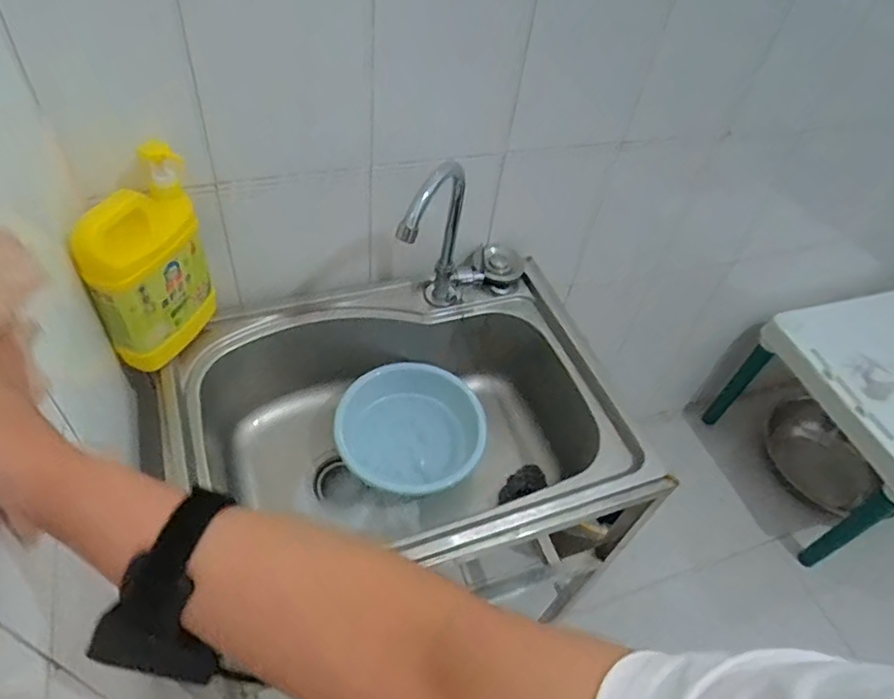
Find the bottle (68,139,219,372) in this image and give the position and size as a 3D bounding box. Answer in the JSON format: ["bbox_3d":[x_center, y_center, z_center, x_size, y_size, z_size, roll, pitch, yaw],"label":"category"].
[{"bbox_3d":[-0.351,-0.101,0.718,0.059,0.232,0.154,16,49,9],"label":"bottle"}]

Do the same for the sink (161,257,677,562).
[{"bbox_3d":[-0.054,0.122,0.867,0.552,0.202,0.424,-13,51,-16],"label":"sink"}]

